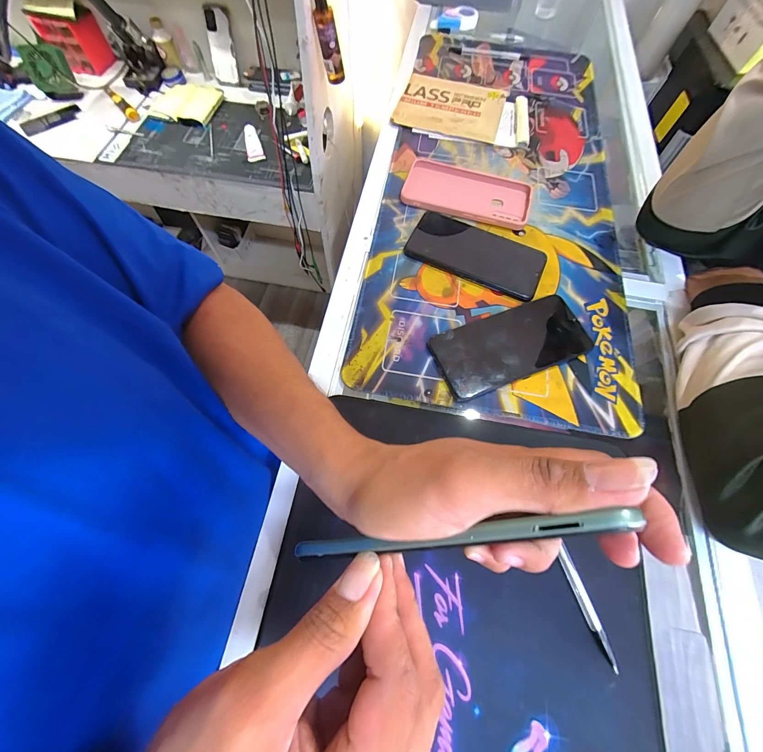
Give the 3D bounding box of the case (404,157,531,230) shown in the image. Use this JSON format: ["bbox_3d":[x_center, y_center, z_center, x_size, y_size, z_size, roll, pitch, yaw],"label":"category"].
[{"bbox_3d":[0.113,-0.241,0.433,0.163,0.008,0.092,17,67,6],"label":"case"}]

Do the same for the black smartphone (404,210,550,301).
[{"bbox_3d":[0.111,-0.146,0.389,0.157,0.010,0.076,24,68,9],"label":"black smartphone"}]

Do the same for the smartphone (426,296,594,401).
[{"bbox_3d":[0.135,-0.034,0.343,0.162,0.008,0.075,-19,69,-9],"label":"smartphone"}]

